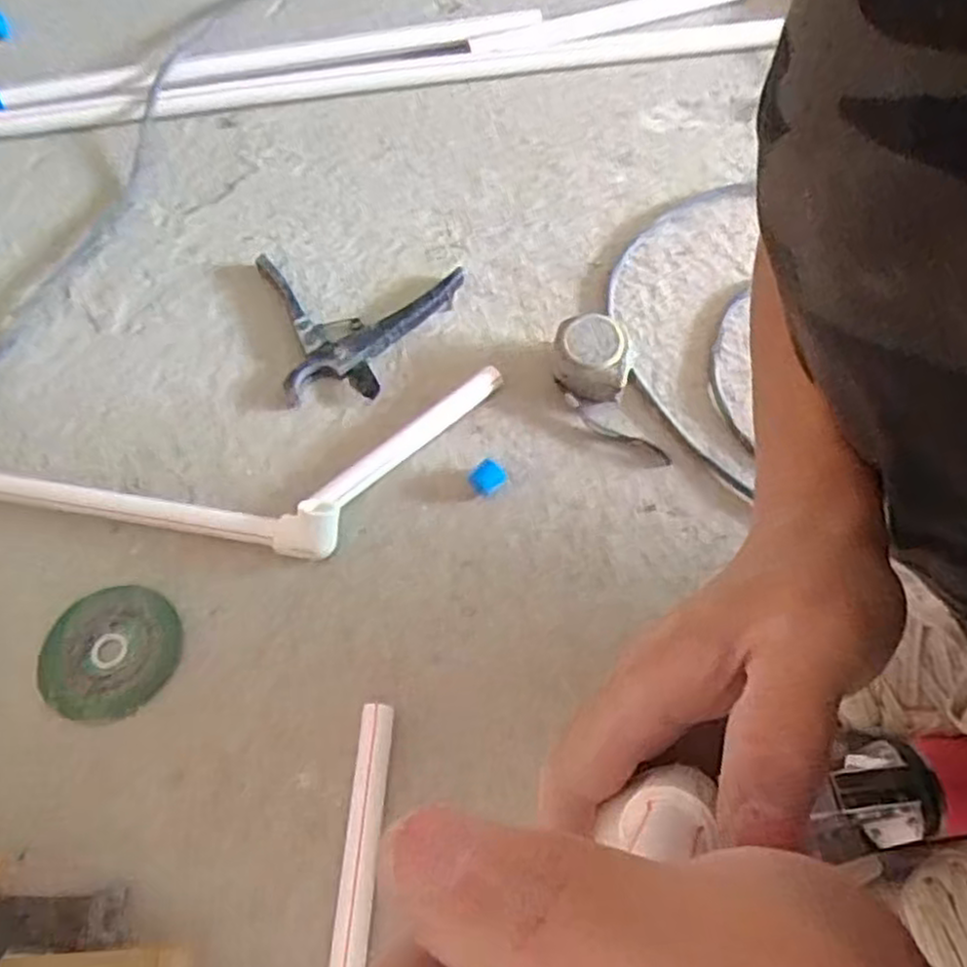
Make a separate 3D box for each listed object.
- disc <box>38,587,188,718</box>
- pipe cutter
[{"bbox_3d":[-0.258,0.114,0.516,0.089,0.005,0.092,-3,61,-1],"label":"disc"},{"bbox_3d":[-0.114,-0.131,0.645,0.177,0.023,0.141,2,61,2],"label":"pipe cutter"}]

